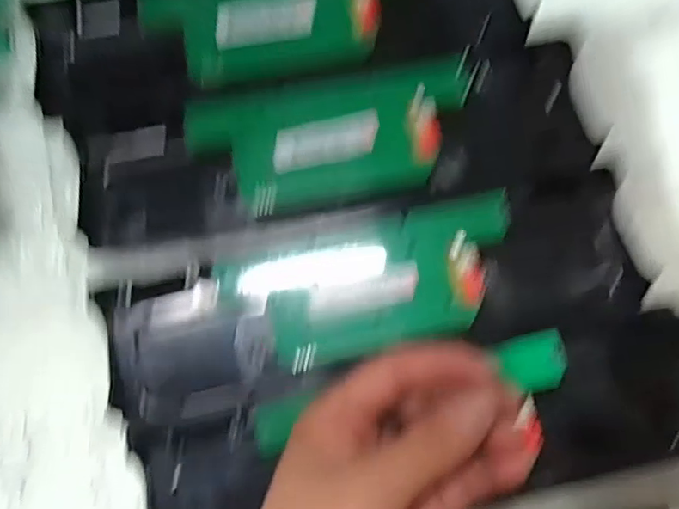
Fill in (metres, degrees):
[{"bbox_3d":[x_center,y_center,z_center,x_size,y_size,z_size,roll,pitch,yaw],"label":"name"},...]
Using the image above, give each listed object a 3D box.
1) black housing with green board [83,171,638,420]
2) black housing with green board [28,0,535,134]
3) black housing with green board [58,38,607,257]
[{"bbox_3d":[0.015,0.016,0.259,0.244,0.011,0.080,-11,81,-1],"label":"black housing with green board"},{"bbox_3d":[-0.029,-0.115,0.279,0.241,0.014,0.073,-11,81,-1],"label":"black housing with green board"},{"bbox_3d":[-0.003,-0.053,0.272,0.248,0.019,0.071,-11,81,-1],"label":"black housing with green board"}]

